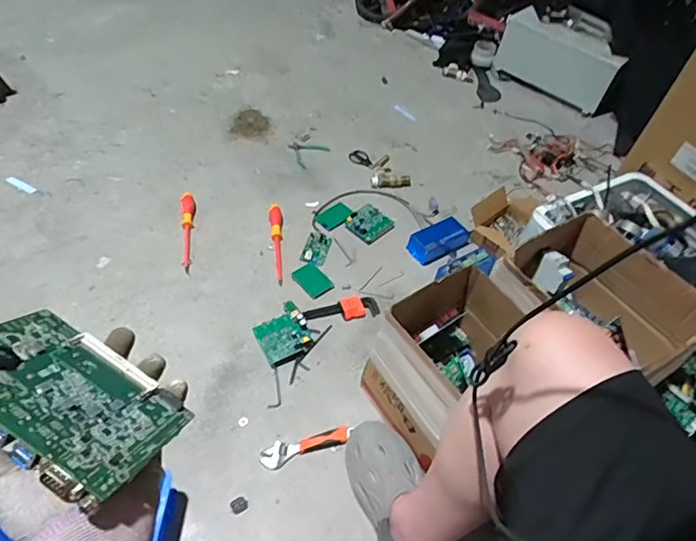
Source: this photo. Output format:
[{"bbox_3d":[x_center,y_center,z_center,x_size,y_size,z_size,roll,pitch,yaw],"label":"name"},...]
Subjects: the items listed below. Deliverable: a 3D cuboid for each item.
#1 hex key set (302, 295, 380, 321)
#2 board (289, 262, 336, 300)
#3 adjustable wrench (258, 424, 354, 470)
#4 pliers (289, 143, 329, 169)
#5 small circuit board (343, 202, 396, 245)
[{"bbox_3d":[-0.015,0.091,1.170,0.175,0.034,0.055,-4,51,-12],"label":"hex key set"},{"bbox_3d":[-0.087,0.025,1.229,0.094,0.014,0.064,40,56,23],"label":"board"},{"bbox_3d":[-0.078,0.336,0.967,0.180,0.017,0.044,-14,53,-19],"label":"adjustable wrench"},{"bbox_3d":[-0.129,-0.366,1.535,0.106,0.009,0.115,38,55,22],"label":"pliers"},{"bbox_3d":[0.057,-0.130,1.347,0.113,0.019,0.100,-35,62,-31],"label":"small circuit board"}]

